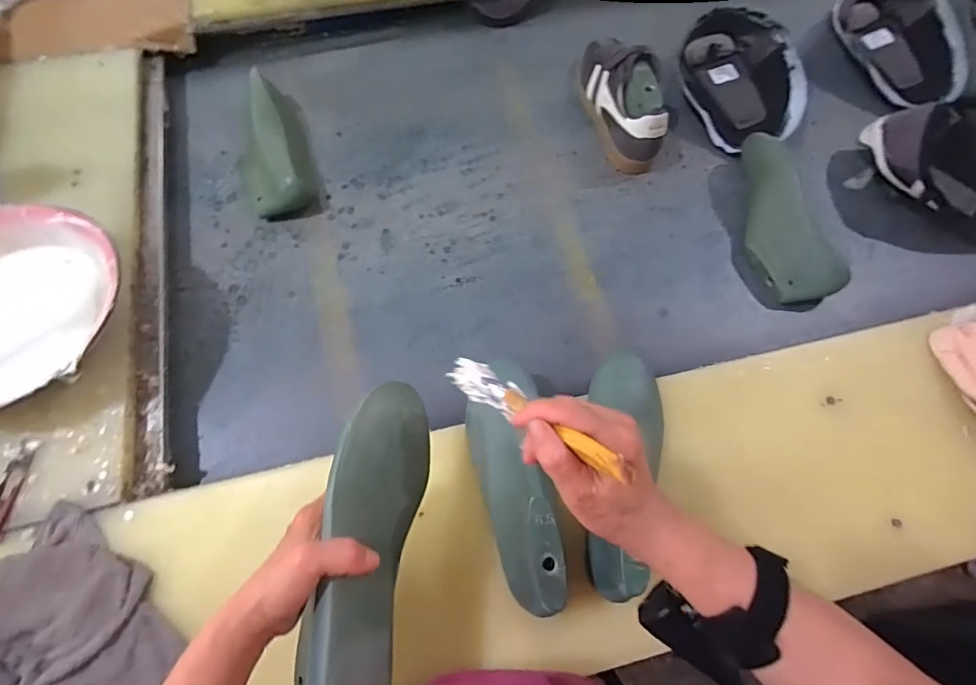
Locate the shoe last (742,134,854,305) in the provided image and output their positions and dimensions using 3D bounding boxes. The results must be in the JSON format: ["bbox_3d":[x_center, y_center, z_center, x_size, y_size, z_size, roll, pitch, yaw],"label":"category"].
[{"bbox_3d":[0.413,-0.178,0.691,0.090,0.079,0.257,-12,69,-6],"label":"shoe last"}]

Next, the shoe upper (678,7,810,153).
[{"bbox_3d":[0.393,-0.432,0.766,0.149,0.100,0.277,-17,70,-8],"label":"shoe upper"}]

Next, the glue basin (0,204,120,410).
[{"bbox_3d":[-0.552,-0.037,0.550,0.236,0.056,0.251,26,70,9],"label":"glue basin"}]

